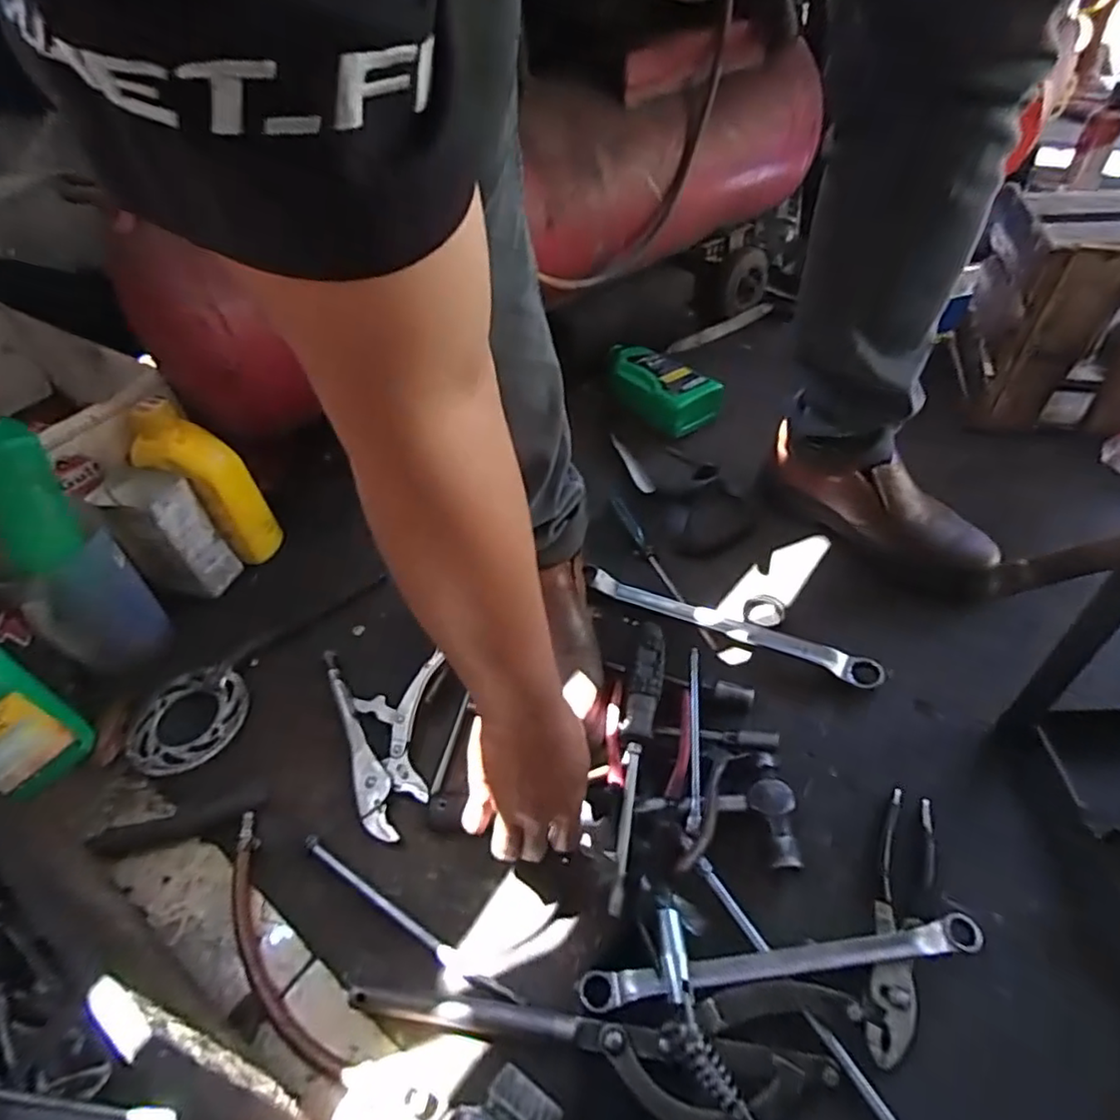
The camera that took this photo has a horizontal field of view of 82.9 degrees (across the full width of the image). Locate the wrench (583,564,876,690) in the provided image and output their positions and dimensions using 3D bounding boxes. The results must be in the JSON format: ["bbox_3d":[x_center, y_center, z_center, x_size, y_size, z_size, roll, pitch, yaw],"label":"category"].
[{"bbox_3d":[0.170,0.066,0.674,0.317,0.022,0.031,20,52,24],"label":"wrench"}]

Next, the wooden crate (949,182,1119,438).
[{"bbox_3d":[0.669,-0.325,0.813,0.242,0.254,0.218,9,48,15],"label":"wooden crate"}]

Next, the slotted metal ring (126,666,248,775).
[{"bbox_3d":[-0.383,0.162,0.652,0.111,0.014,0.112,-4,46,2],"label":"slotted metal ring"}]

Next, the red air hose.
[{"bbox_3d":[-0.233,0.305,0.505,0.038,0.010,0.223,-30,50,-21],"label":"red air hose"}]

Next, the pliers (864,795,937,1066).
[{"bbox_3d":[0.257,0.266,0.474,0.039,0.012,0.194,16,50,20],"label":"pliers"}]

